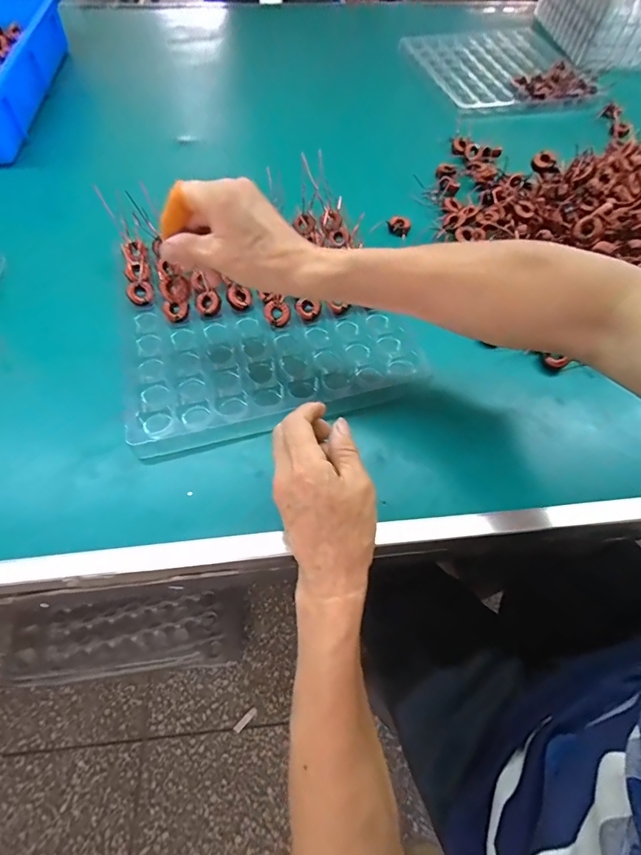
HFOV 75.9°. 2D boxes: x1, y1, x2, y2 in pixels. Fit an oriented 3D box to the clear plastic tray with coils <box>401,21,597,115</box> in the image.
[{"bbox_3d":[0.334,-0.676,0.770,0.305,0.037,0.315,-13,58,-11],"label":"clear plastic tray with coils"}]

